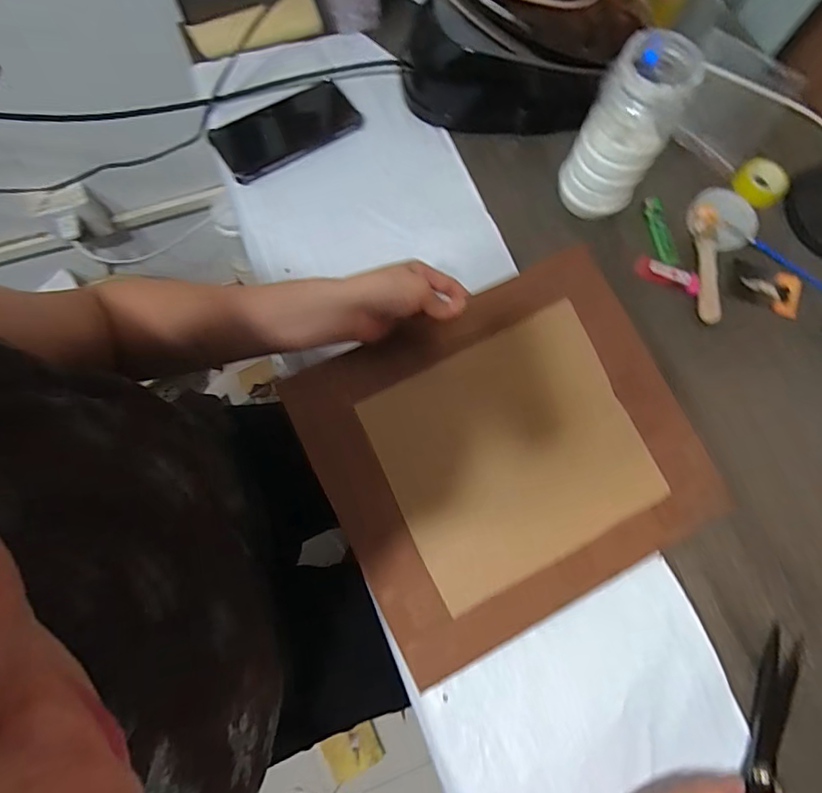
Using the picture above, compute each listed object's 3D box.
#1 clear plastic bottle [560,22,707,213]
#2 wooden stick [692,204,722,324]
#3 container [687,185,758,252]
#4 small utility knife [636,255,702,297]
[{"bbox_3d":[0.208,-0.258,0.504,0.080,0.170,0.072,27,74,6],"label":"clear plastic bottle"},{"bbox_3d":[0.322,-0.143,0.549,0.024,0.021,0.135,5,73,-1],"label":"wooden stick"},{"bbox_3d":[0.351,-0.200,0.567,0.087,0.021,0.073,-12,74,-6],"label":"container"},{"bbox_3d":[0.280,-0.133,0.549,0.071,0.006,0.024,28,74,6],"label":"small utility knife"}]

